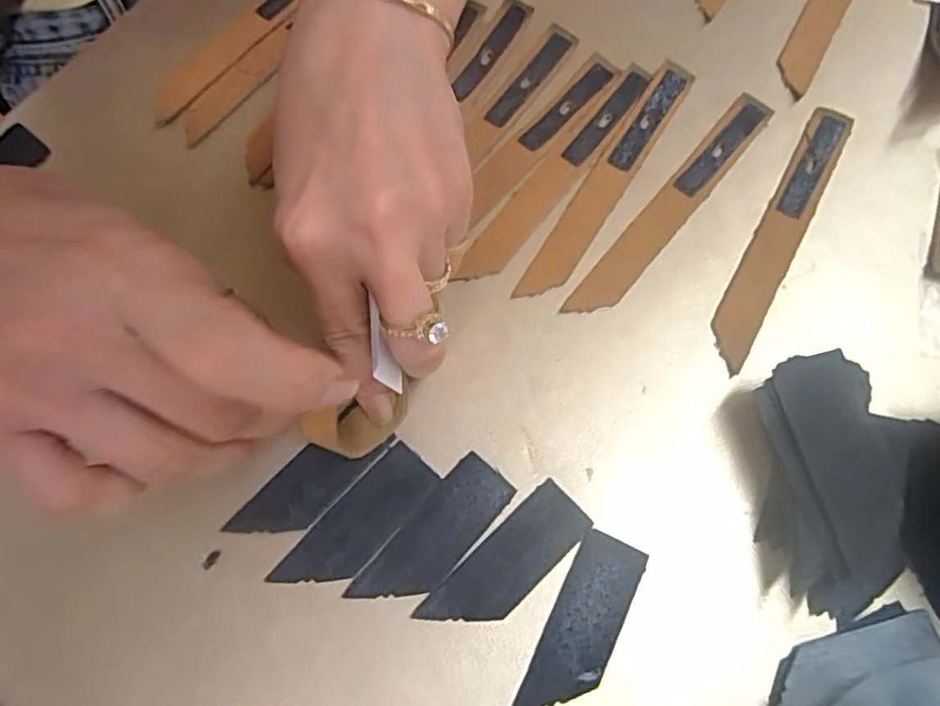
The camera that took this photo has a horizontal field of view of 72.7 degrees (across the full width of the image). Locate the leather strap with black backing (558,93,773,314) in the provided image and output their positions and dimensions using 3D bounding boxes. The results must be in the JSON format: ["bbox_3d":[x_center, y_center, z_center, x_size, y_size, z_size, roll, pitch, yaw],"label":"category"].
[{"bbox_3d":[0.084,-0.061,0.265,0.017,0.005,0.124,38,77,14],"label":"leather strap with black backing"}]

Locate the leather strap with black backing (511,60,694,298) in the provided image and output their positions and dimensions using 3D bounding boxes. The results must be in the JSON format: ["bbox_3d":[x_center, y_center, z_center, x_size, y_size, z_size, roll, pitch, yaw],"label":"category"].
[{"bbox_3d":[0.058,-0.073,0.269,0.019,0.004,0.124,32,78,11],"label":"leather strap with black backing"}]

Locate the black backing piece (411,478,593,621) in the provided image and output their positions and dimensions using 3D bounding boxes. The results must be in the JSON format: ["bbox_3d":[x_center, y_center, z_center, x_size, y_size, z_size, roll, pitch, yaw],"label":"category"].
[{"bbox_3d":[0.013,0.074,0.222,0.063,0.004,0.023,-42,75,-11],"label":"black backing piece"}]

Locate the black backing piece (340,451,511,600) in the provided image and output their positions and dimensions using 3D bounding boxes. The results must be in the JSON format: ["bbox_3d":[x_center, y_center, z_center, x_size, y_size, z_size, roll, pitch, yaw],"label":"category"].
[{"bbox_3d":[-0.013,0.065,0.226,0.023,0.004,0.064,41,77,14],"label":"black backing piece"}]

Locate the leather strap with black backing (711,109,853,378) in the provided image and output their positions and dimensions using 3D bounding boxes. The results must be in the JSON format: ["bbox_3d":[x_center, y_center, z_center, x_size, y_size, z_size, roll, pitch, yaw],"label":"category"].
[{"bbox_3d":[0.126,-0.050,0.258,0.017,0.004,0.125,27,74,11],"label":"leather strap with black backing"}]

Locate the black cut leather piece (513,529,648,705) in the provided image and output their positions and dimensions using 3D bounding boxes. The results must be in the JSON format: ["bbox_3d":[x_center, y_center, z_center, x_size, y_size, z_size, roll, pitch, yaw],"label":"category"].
[{"bbox_3d":[0.038,0.093,0.215,0.023,0.004,0.064,25,74,10],"label":"black cut leather piece"}]

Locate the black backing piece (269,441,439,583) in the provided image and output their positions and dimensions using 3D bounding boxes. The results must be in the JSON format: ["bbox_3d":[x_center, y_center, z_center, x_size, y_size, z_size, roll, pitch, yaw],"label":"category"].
[{"bbox_3d":[-0.041,0.062,0.228,0.022,0.004,0.063,42,78,15],"label":"black backing piece"}]

